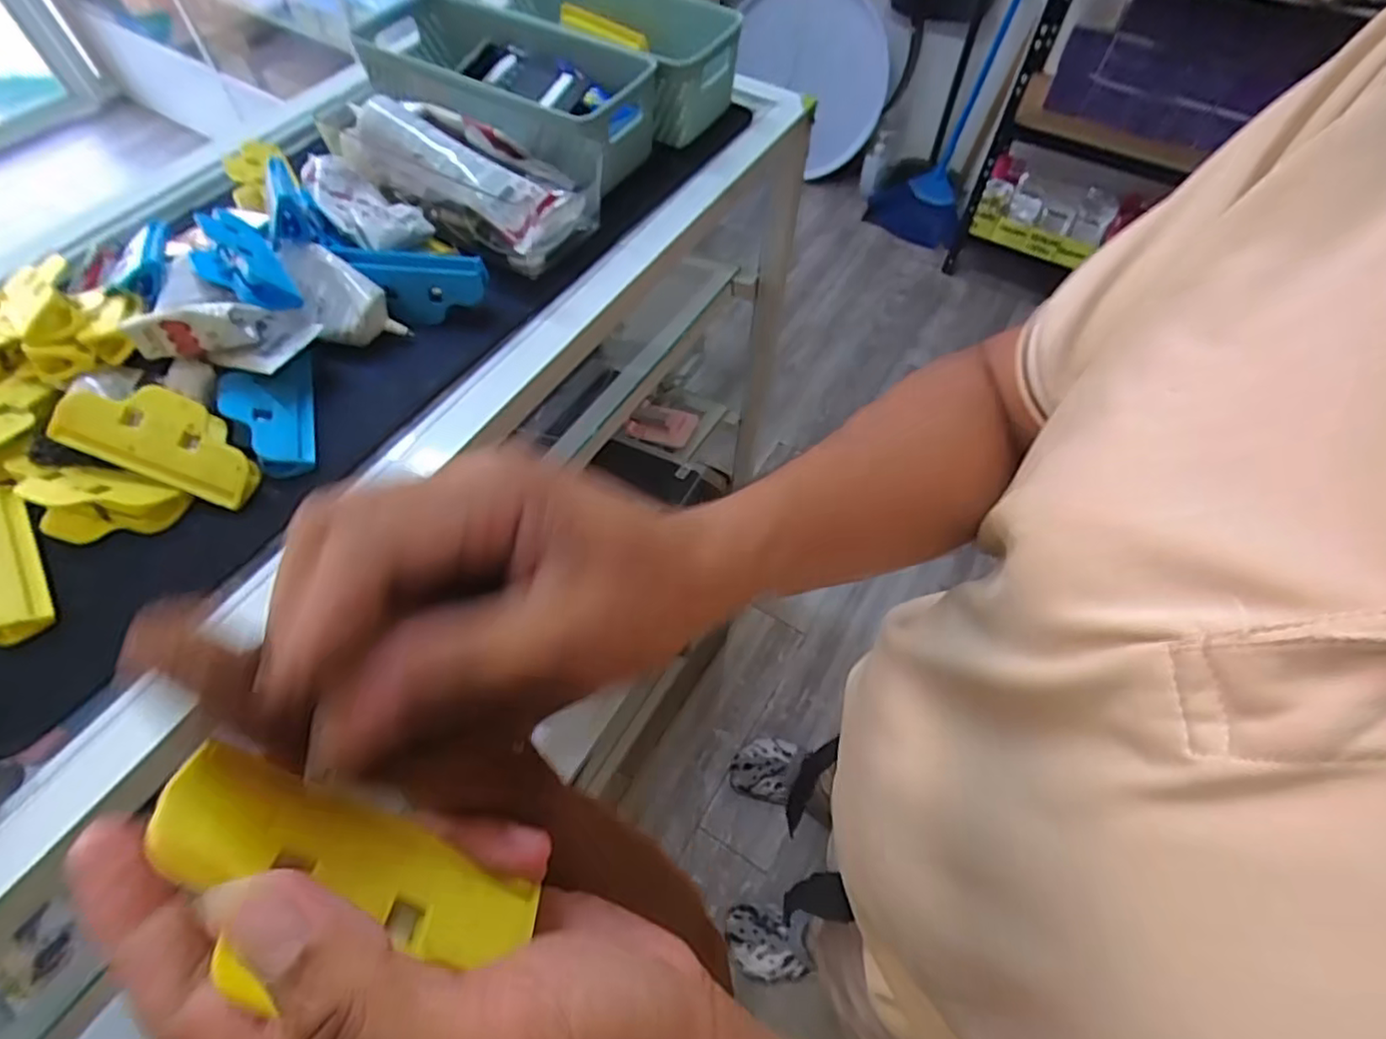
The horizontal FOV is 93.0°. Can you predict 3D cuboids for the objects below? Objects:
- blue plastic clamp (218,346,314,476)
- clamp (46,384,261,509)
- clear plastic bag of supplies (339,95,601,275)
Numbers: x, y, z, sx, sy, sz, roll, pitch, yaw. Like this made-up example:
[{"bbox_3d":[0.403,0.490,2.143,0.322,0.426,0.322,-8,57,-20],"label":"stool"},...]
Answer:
[{"bbox_3d":[-0.249,-0.065,0.385,0.042,0.026,0.080,-14,60,-10],"label":"blue plastic clamp"},{"bbox_3d":[-0.289,-0.045,0.365,0.096,0.024,0.046,25,85,-12],"label":"clamp"},{"bbox_3d":[-0.156,-0.245,0.470,0.171,0.055,0.106,22,59,-9],"label":"clear plastic bag of supplies"}]

